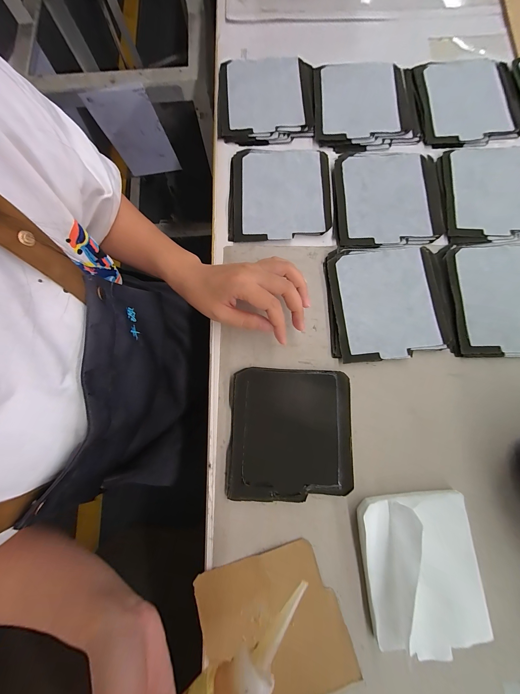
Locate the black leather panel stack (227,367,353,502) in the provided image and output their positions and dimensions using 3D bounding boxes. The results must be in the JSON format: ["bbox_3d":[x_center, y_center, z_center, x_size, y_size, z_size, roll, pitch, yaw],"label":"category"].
[{"bbox_3d":[0.034,0.094,0.281,0.133,0.008,0.136,1,79,1],"label":"black leather panel stack"}]

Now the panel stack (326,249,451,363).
[{"bbox_3d":[0.157,-0.055,0.306,0.142,0.007,0.139,-3,79,1],"label":"panel stack"}]

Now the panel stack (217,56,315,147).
[{"bbox_3d":[0.008,-0.362,0.368,0.136,0.011,0.145,0,79,1],"label":"panel stack"}]

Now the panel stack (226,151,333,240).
[{"bbox_3d":[0.027,-0.206,0.339,0.135,0.007,0.133,0,79,1],"label":"panel stack"}]

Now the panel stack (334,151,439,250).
[{"bbox_3d":[0.171,-0.198,0.338,0.133,0.009,0.147,1,79,2],"label":"panel stack"}]

